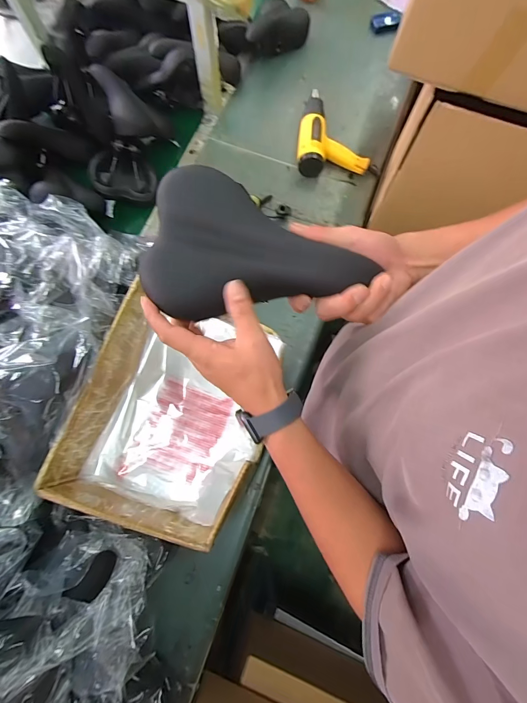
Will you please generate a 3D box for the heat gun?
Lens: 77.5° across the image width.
[{"bbox_3d":[0.197,-0.619,0.926,0.200,0.069,0.259,3,76,-1],"label":"heat gun"}]

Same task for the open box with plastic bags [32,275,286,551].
[{"bbox_3d":[-0.150,0.101,0.628,0.306,0.169,0.408,20,76,3],"label":"open box with plastic bags"}]

